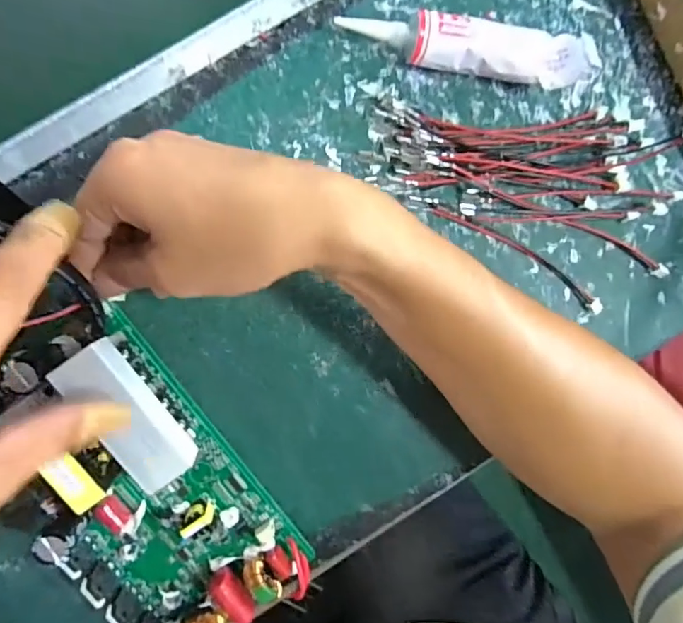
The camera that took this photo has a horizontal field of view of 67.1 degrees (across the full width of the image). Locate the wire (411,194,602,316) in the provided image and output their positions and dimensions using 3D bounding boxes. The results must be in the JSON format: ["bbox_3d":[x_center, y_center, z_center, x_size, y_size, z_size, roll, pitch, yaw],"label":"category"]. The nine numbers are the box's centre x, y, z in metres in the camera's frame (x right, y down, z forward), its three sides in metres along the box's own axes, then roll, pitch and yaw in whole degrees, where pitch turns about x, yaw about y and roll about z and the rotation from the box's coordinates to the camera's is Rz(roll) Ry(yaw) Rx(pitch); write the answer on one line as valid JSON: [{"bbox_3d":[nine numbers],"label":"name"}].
[{"bbox_3d":[0.097,-0.035,0.293,0.129,0.006,0.012,30,92,-10],"label":"wire"}]

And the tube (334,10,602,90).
[{"bbox_3d":[0.071,-0.135,0.270,0.140,0.025,0.030,0,96,-8],"label":"tube"}]

